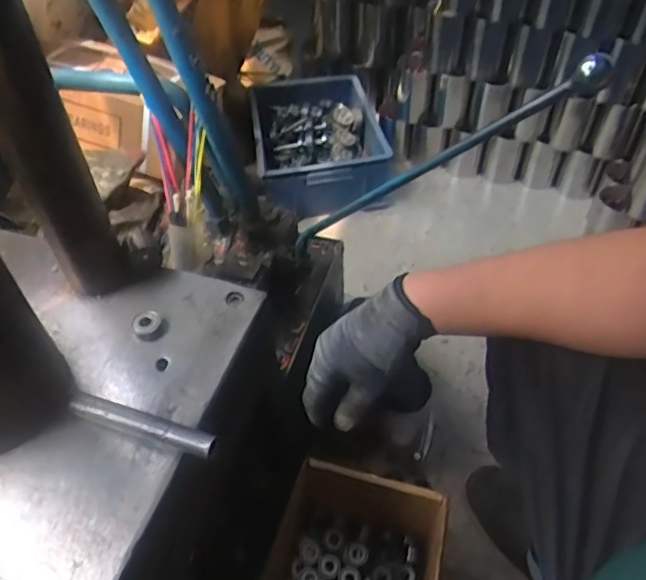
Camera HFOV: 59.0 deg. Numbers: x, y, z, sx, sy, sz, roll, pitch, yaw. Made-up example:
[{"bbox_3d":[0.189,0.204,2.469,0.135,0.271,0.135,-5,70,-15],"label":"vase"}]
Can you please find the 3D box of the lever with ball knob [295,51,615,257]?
[{"bbox_3d":[0.094,-0.120,0.613,0.441,0.033,0.024,-24,28,47],"label":"lever with ball knob"}]

